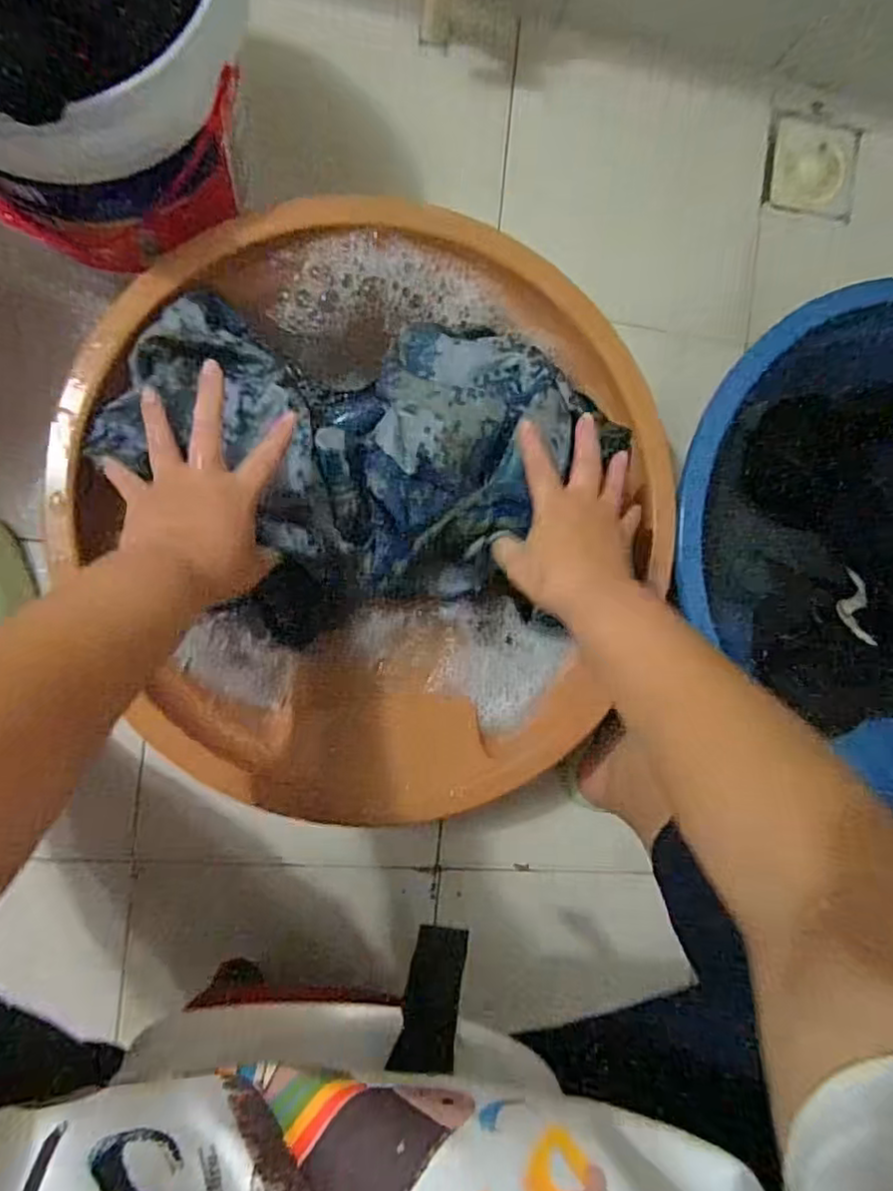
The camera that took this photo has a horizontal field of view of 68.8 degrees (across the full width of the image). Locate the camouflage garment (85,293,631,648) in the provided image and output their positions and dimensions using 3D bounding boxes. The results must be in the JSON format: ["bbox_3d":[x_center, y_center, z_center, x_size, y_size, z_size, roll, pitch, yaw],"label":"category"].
[{"bbox_3d":[-0.057,-0.094,0.513,0.386,0.097,0.255,1,92,-9],"label":"camouflage garment"}]

